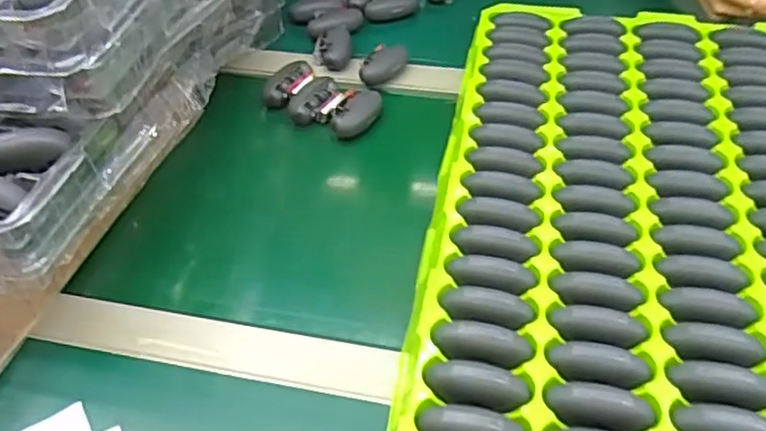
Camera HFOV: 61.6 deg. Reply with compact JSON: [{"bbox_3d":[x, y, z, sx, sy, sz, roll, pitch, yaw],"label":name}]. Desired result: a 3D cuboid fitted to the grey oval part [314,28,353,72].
[{"bbox_3d":[-0.054,-0.178,0.689,0.039,0.020,0.059,-3,47,0],"label":"grey oval part"}]

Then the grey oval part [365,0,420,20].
[{"bbox_3d":[0.011,-0.244,0.747,0.064,0.020,0.029,-10,48,-7],"label":"grey oval part"}]

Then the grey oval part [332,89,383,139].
[{"bbox_3d":[-0.024,-0.101,0.619,0.031,0.021,0.065,23,52,22],"label":"grey oval part"}]

